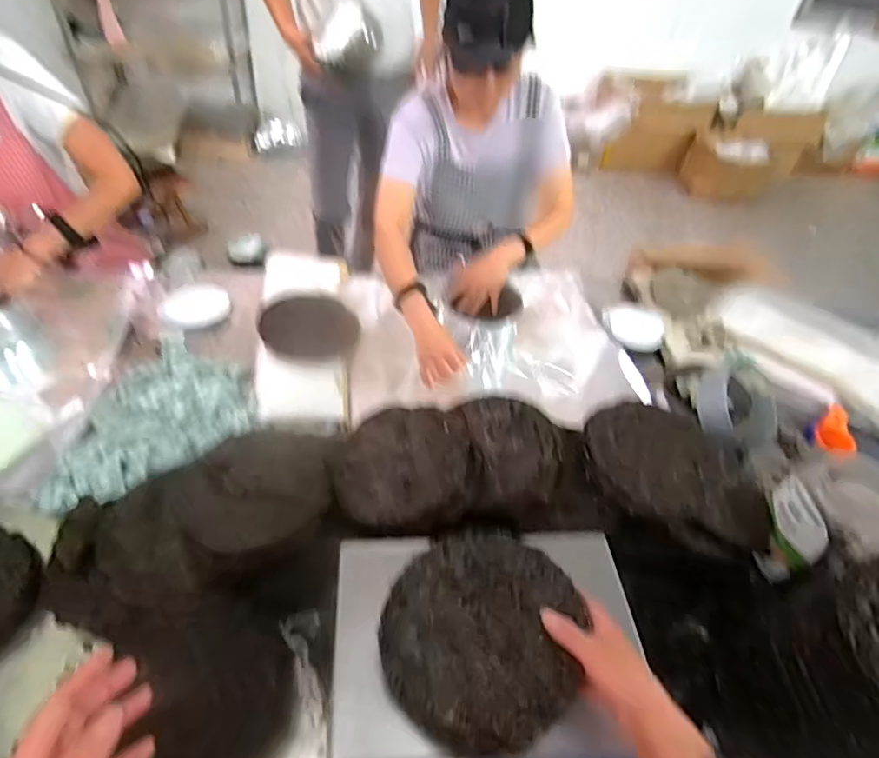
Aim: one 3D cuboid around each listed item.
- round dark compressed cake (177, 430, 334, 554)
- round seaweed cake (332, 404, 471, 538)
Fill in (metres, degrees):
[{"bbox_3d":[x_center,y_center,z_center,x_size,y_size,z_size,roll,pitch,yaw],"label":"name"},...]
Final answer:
[{"bbox_3d":[-0.259,0.152,0.743,0.200,0.021,0.174,-13,50,-18],"label":"round dark compressed cake"},{"bbox_3d":[-0.054,0.127,0.775,0.193,0.030,0.193,-8,51,10],"label":"round seaweed cake"}]

